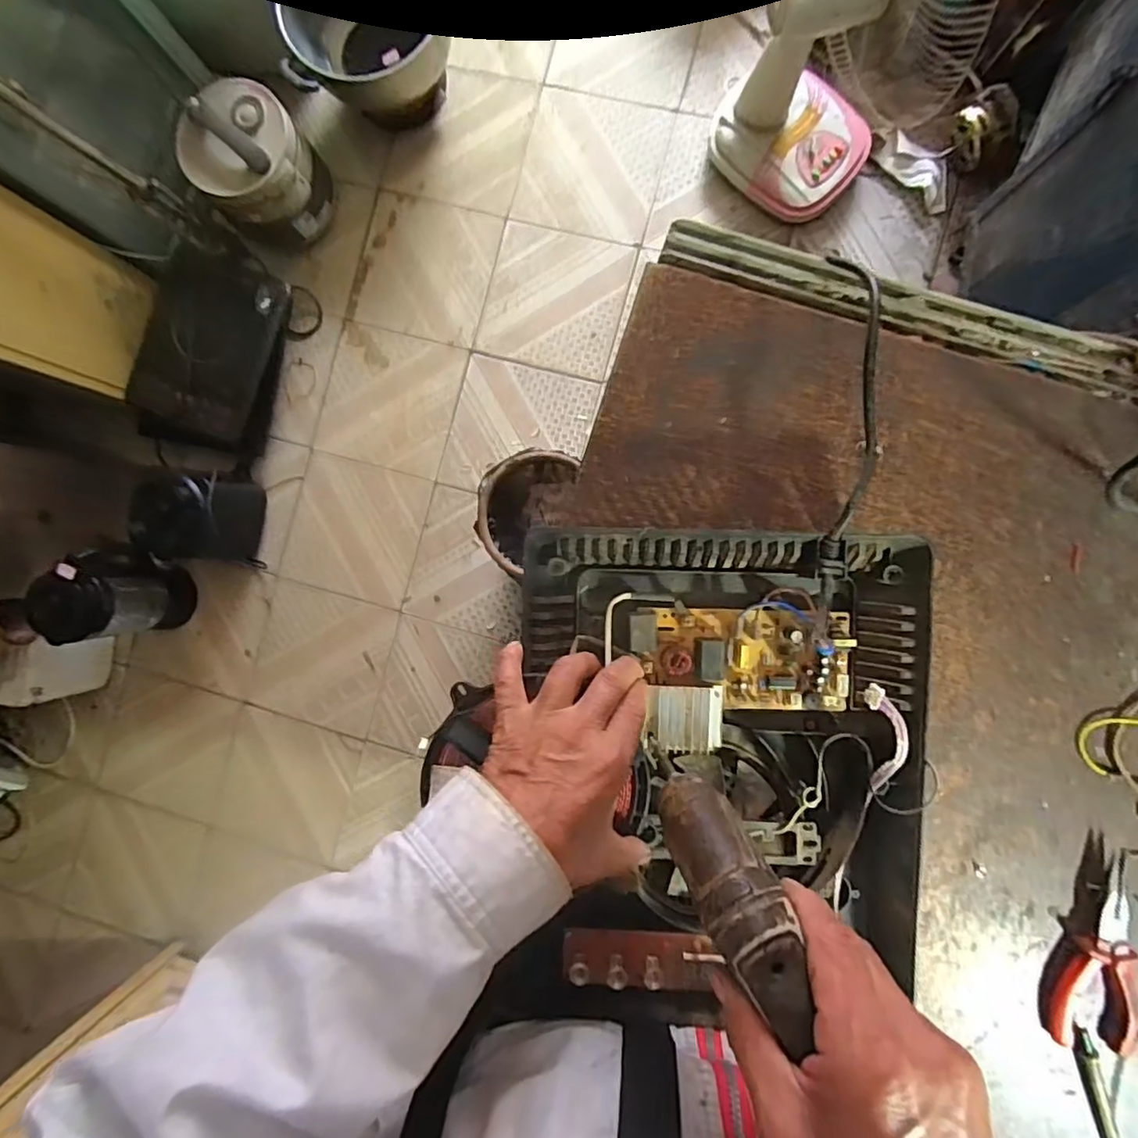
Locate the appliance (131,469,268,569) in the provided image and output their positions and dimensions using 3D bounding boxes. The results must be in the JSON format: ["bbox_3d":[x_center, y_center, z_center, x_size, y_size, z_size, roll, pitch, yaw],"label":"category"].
[{"bbox_3d":[-0.737,-0.100,1.164,0.150,0.218,0.171,5,91,5],"label":"appliance"}]

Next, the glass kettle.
[{"bbox_3d":[-0.894,0.047,1.143,0.151,0.294,0.173,4,90,5],"label":"glass kettle"}]

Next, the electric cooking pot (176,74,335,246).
[{"bbox_3d":[-0.594,-0.773,1.133,0.190,0.201,0.205,0,90,5],"label":"electric cooking pot"}]

